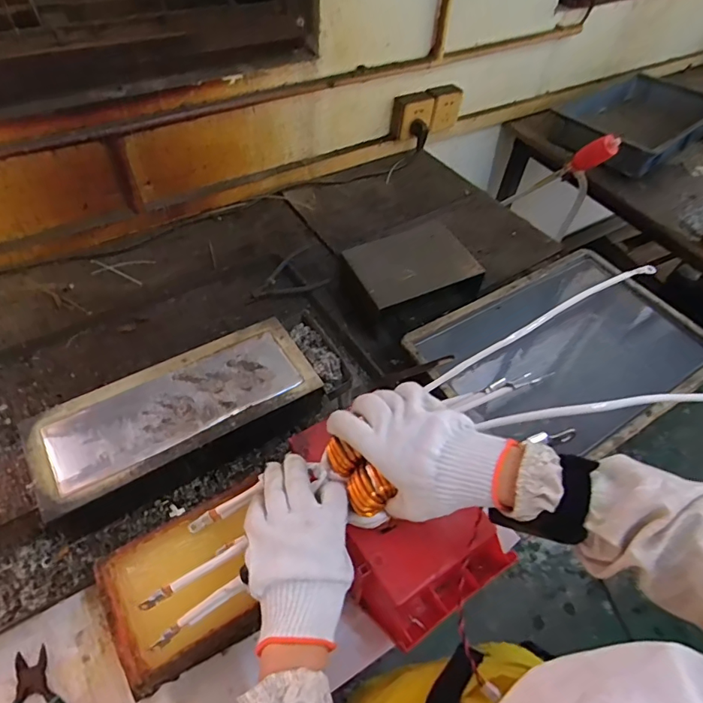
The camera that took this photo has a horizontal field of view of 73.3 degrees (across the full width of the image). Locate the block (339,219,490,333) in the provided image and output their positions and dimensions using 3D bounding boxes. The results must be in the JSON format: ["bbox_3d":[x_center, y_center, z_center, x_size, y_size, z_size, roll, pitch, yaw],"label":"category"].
[{"bbox_3d":[0.101,-0.132,0.826,0.203,0.089,0.144,-20,56,-18],"label":"block"}]

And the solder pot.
[{"bbox_3d":[-0.214,0.095,0.615,0.342,0.093,0.164,-27,58,-22],"label":"solder pot"}]

